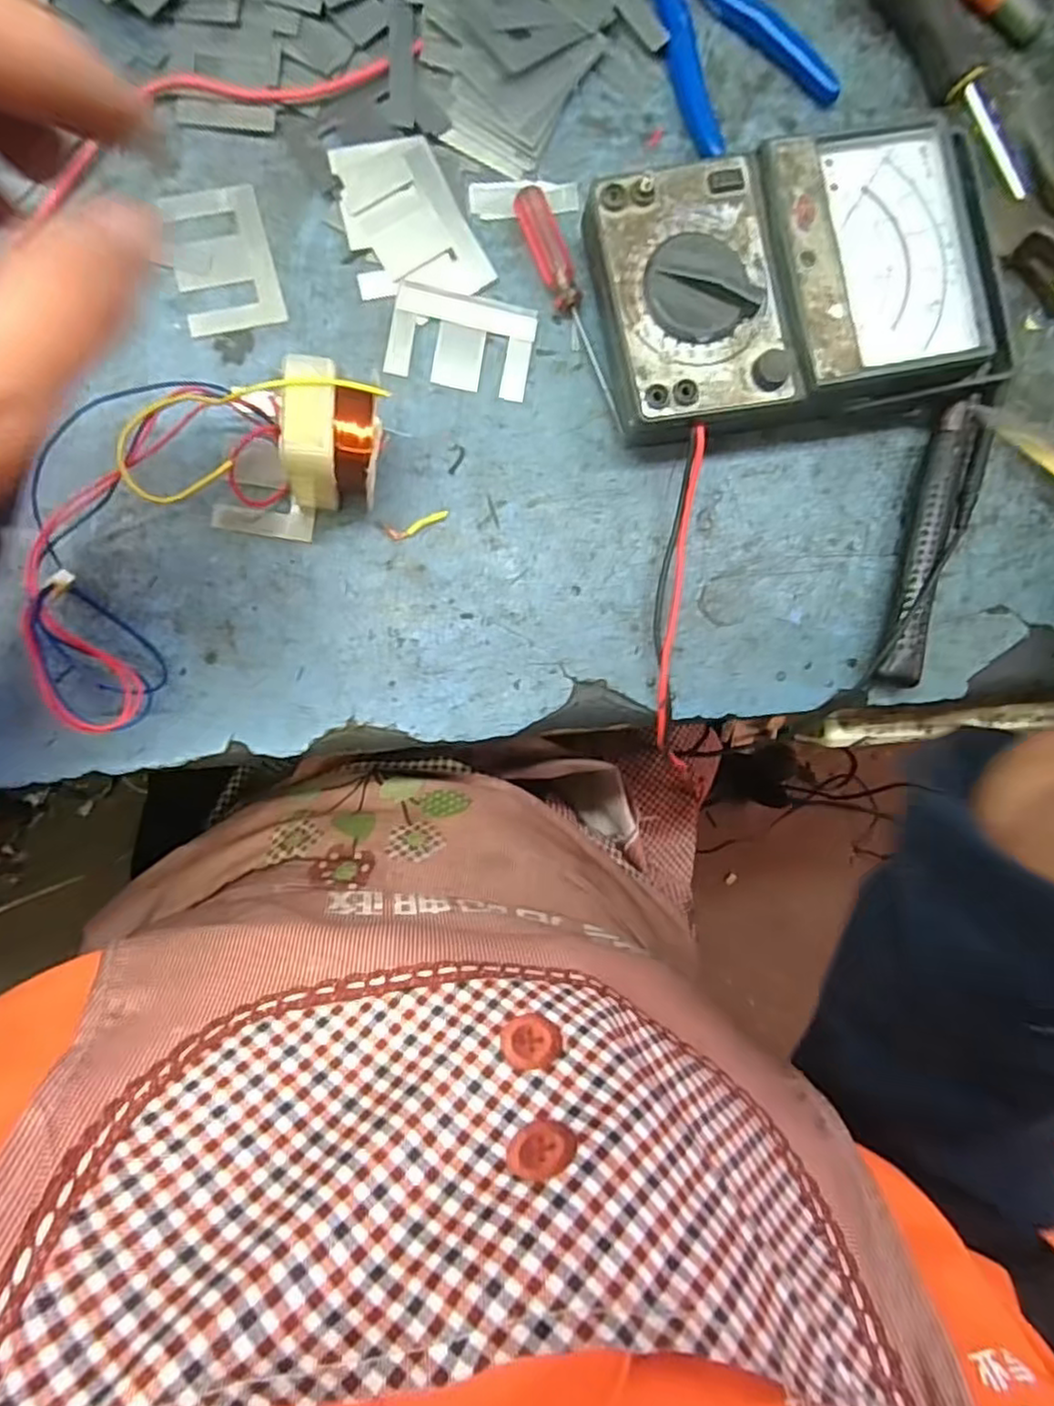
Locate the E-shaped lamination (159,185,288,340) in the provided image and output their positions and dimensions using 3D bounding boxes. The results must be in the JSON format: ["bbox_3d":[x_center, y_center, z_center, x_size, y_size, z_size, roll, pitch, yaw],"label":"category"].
[{"bbox_3d":[-0.138,-0.202,0.316,0.042,0.004,0.065,-15,89,-7],"label":"E-shaped lamination"}]

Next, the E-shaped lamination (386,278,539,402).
[{"bbox_3d":[-0.030,-0.171,0.329,0.067,0.004,0.043,9,86,-7],"label":"E-shaped lamination"}]

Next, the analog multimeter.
[{"bbox_3d":[0.126,-0.189,0.324,0.199,0.049,0.118,-13,89,-7],"label":"analog multimeter"}]

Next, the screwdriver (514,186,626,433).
[{"bbox_3d":[0.023,-0.187,0.331,0.016,0.013,0.116,-23,90,-7],"label":"screwdriver"}]

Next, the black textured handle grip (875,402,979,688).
[{"bbox_3d":[0.195,-0.077,0.343,0.020,0.019,0.138,13,86,-6],"label":"black textured handle grip"}]

